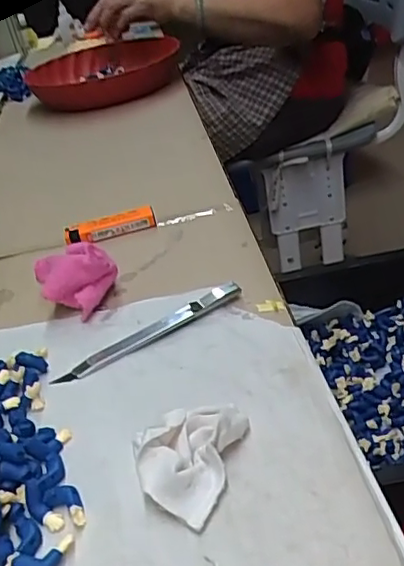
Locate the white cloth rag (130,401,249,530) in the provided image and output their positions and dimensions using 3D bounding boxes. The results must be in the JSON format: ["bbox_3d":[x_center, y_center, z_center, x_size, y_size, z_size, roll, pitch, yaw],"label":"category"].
[{"bbox_3d":[-0.011,0.084,0.304,0.053,0.016,0.066,4,36,23],"label":"white cloth rag"}]

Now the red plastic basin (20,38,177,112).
[{"bbox_3d":[-0.151,-0.320,0.923,0.219,0.079,0.234,-22,34,-15],"label":"red plastic basin"}]

